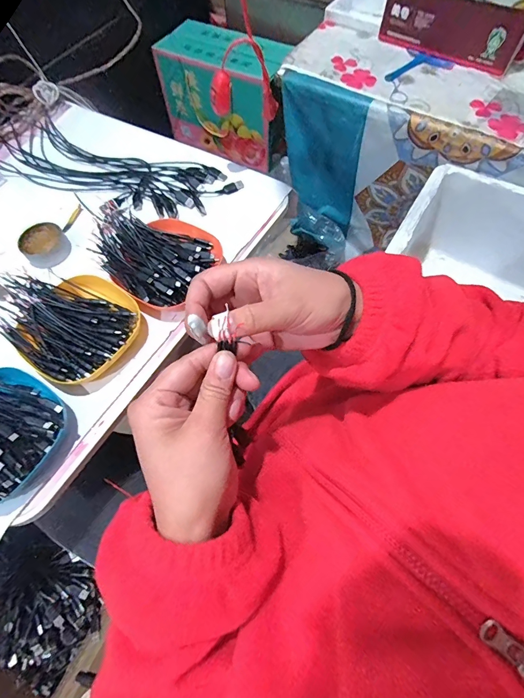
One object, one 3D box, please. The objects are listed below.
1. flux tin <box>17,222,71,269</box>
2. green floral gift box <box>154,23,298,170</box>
[{"bbox_3d":[-0.321,-0.154,0.535,0.078,0.026,0.063,42,72,19],"label":"flux tin"},{"bbox_3d":[-0.096,-0.681,0.973,0.322,0.233,0.162,22,67,12],"label":"green floral gift box"}]

